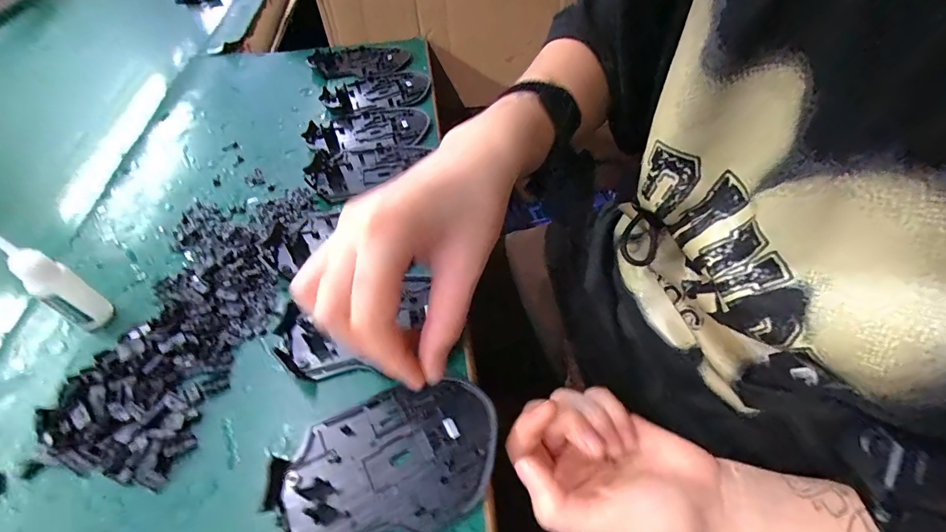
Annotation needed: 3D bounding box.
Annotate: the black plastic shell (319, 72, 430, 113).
[{"bbox_3d":[-0.104,-0.193,0.455,0.113,0.014,0.073,-14,51,-8],"label":"black plastic shell"}]

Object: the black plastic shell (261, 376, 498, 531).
[{"bbox_3d":[-0.043,0.099,0.214,0.112,0.009,0.070,-14,51,-8],"label":"black plastic shell"}]

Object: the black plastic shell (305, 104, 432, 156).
[{"bbox_3d":[-0.101,-0.133,0.405,0.114,0.011,0.068,-16,52,-9],"label":"black plastic shell"}]

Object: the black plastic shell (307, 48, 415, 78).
[{"bbox_3d":[-0.132,-0.245,0.497,0.115,0.015,0.057,-14,51,-8],"label":"black plastic shell"}]

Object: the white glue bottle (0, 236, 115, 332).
[{"bbox_3d":[-0.252,0.010,0.252,0.016,0.074,0.022,18,54,17],"label":"white glue bottle"}]

